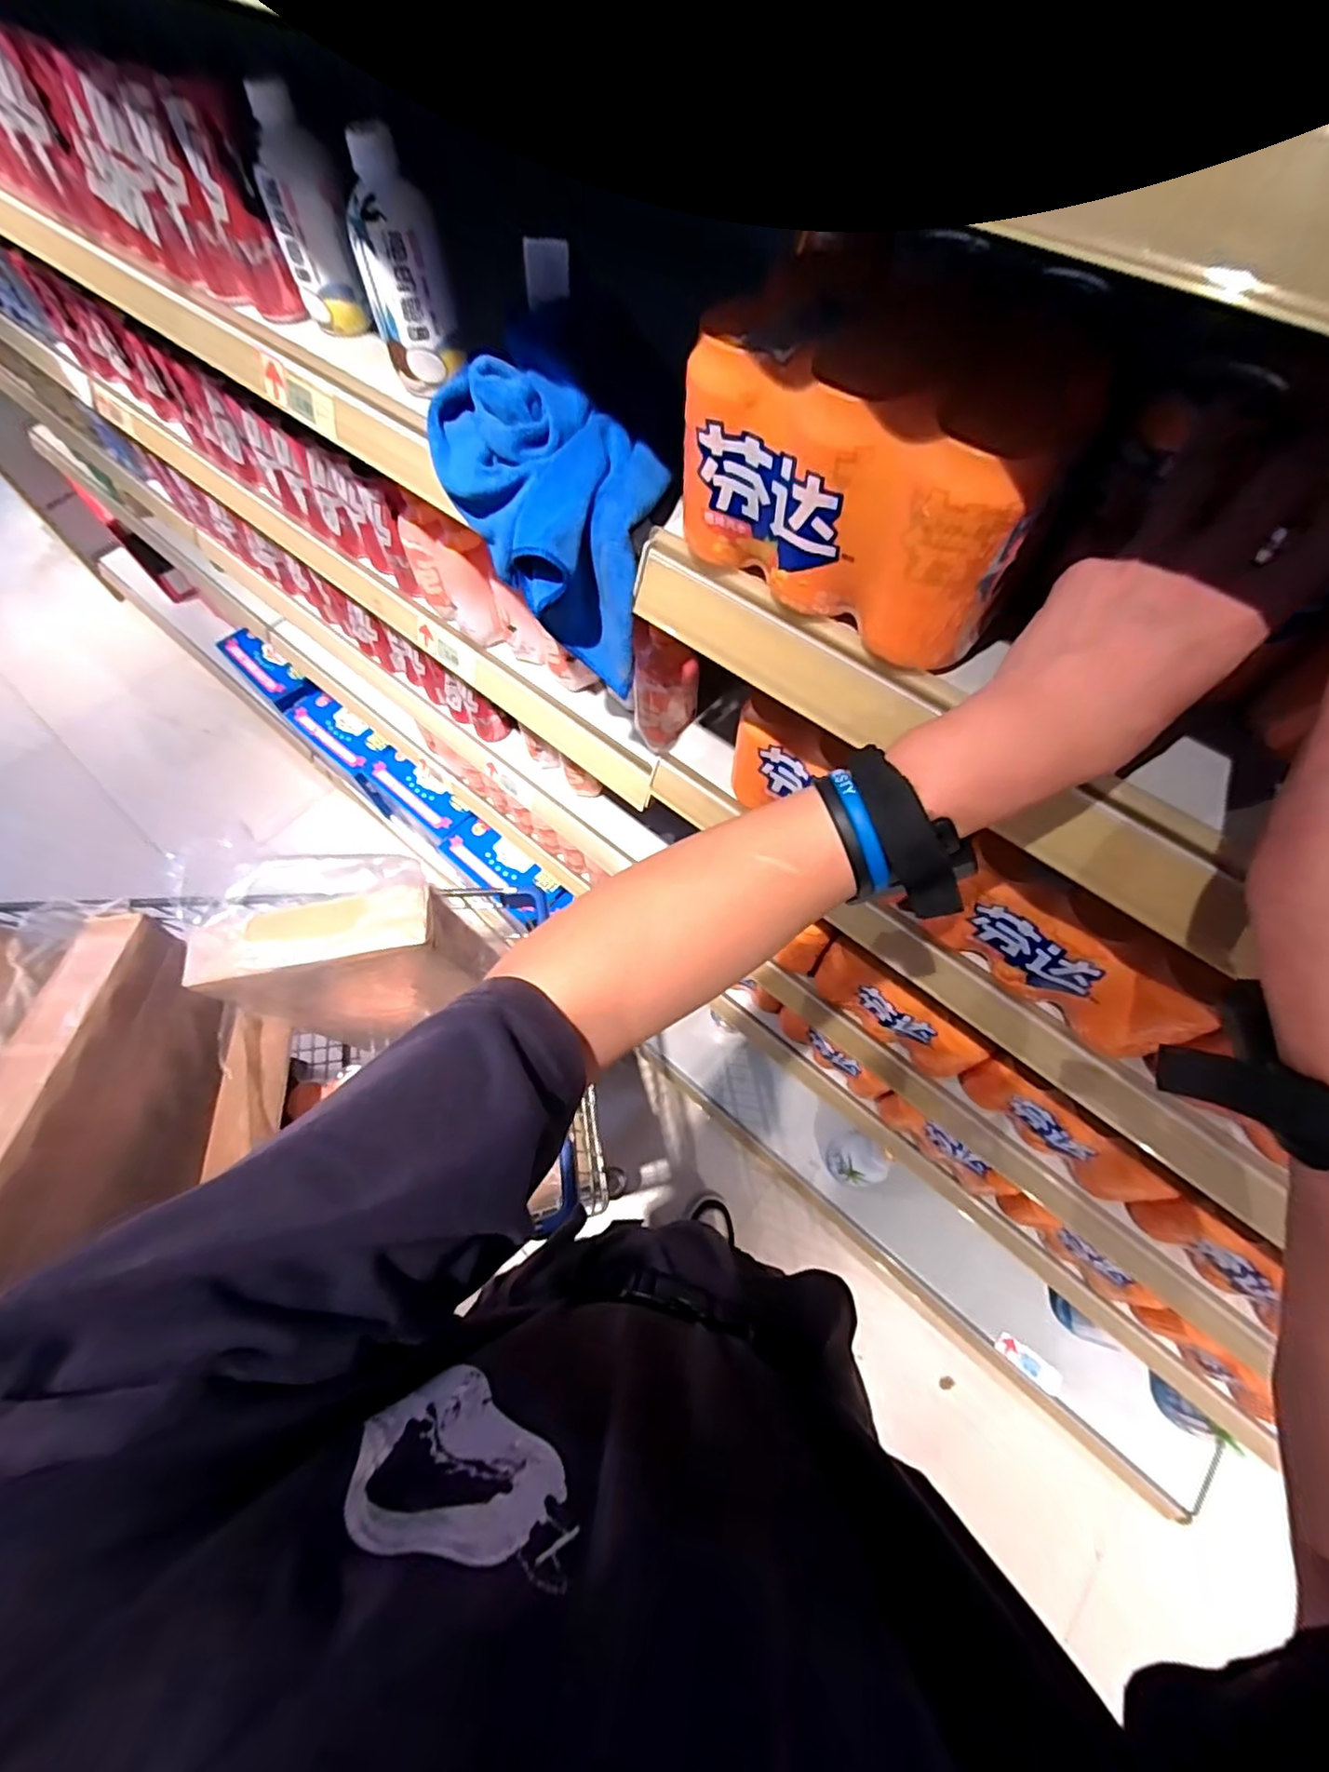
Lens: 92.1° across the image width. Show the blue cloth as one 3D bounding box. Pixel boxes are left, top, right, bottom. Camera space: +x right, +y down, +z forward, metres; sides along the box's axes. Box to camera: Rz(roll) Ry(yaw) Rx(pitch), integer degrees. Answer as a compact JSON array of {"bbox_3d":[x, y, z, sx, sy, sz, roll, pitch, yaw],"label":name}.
[{"bbox_3d":[-0.081,-0.273,0.471,0.114,0.125,0.220,-36,69,-15],"label":"blue cloth"}]

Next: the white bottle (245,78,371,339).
[{"bbox_3d":[-0.284,-0.538,0.520,0.043,0.134,0.049,15,65,8],"label":"white bottle"}]

